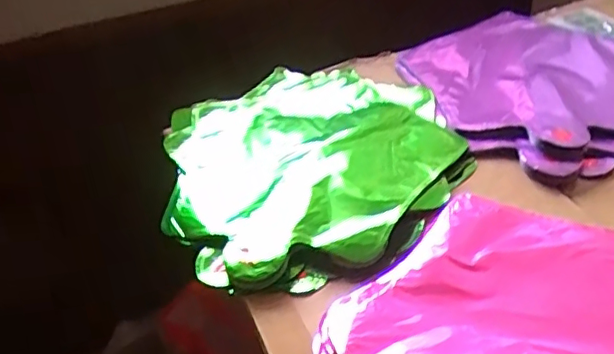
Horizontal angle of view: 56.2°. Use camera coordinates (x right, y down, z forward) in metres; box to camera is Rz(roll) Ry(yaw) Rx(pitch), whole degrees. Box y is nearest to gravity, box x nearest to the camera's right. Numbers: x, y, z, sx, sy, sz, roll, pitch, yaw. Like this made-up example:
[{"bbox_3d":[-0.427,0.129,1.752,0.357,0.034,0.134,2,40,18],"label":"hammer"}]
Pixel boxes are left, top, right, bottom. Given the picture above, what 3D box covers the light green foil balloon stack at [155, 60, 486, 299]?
[{"bbox_3d":[0.006,-0.018,0.501,0.247,0.047,0.294,-11,40,-6],"label":"light green foil balloon stack"}]

